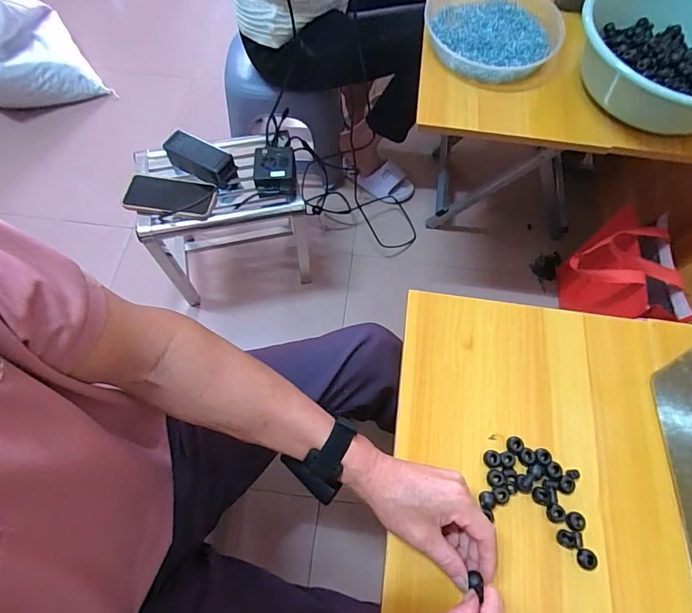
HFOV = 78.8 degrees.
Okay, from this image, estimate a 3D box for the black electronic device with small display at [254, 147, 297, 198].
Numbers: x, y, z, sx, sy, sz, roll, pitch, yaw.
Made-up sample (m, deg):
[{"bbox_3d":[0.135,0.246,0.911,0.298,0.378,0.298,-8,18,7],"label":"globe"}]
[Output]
[{"bbox_3d":[-0.136,-0.257,0.810,0.080,0.062,0.072,-11,67,-5],"label":"black electronic device with small display"}]

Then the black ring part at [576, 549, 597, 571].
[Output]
[{"bbox_3d":[0.239,0.251,0.417,0.016,0.010,0.018,10,66,4],"label":"black ring part"}]

